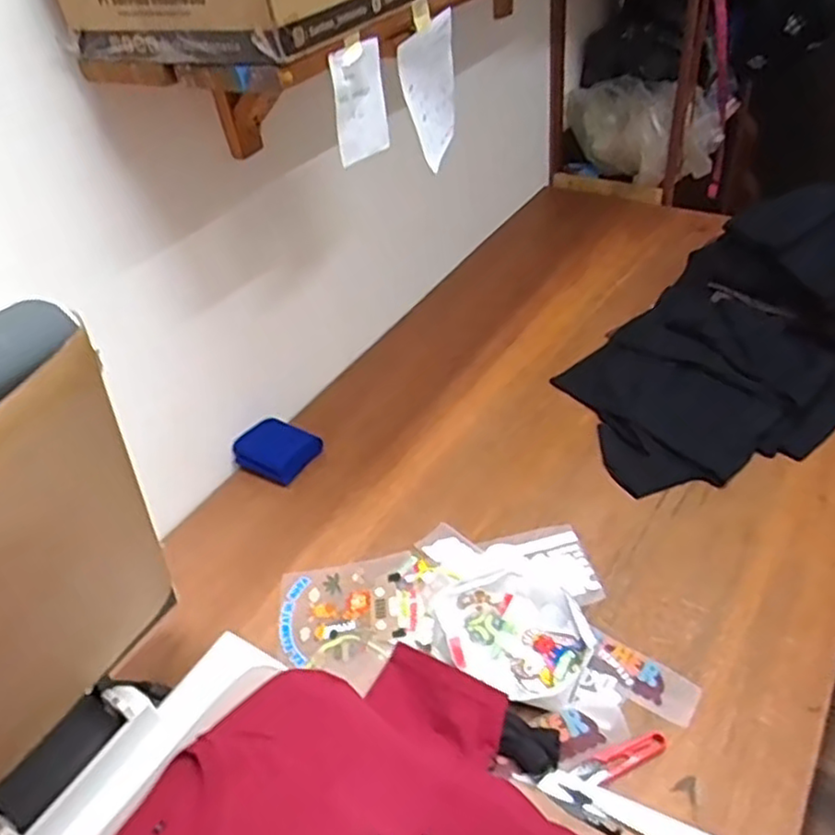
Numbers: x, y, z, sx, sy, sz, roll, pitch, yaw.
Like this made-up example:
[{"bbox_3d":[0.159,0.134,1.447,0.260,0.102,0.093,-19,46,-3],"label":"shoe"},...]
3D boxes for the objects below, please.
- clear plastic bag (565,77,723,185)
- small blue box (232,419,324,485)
[{"bbox_3d":[0.538,-0.703,1.714,0.393,0.182,0.152,30,53,33],"label":"clear plastic bag"},{"bbox_3d":[-0.238,0.054,1.177,0.120,0.051,0.114,19,48,26],"label":"small blue box"}]

